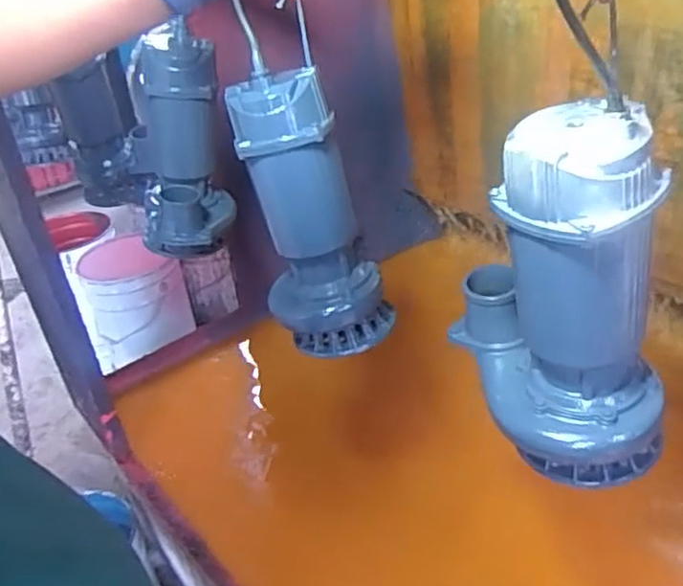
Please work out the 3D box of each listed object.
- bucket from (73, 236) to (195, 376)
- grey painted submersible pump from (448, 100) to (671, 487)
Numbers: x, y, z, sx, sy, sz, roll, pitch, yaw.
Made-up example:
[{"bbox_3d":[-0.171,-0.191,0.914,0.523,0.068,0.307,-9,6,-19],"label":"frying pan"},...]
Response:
[{"bbox_3d":[-0.614,0.023,1.886,0.320,0.261,0.258,-17,34,-16],"label":"bucket"},{"bbox_3d":[0.227,-0.006,0.672,0.150,0.375,0.212,-11,33,-8],"label":"grey painted submersible pump"}]

